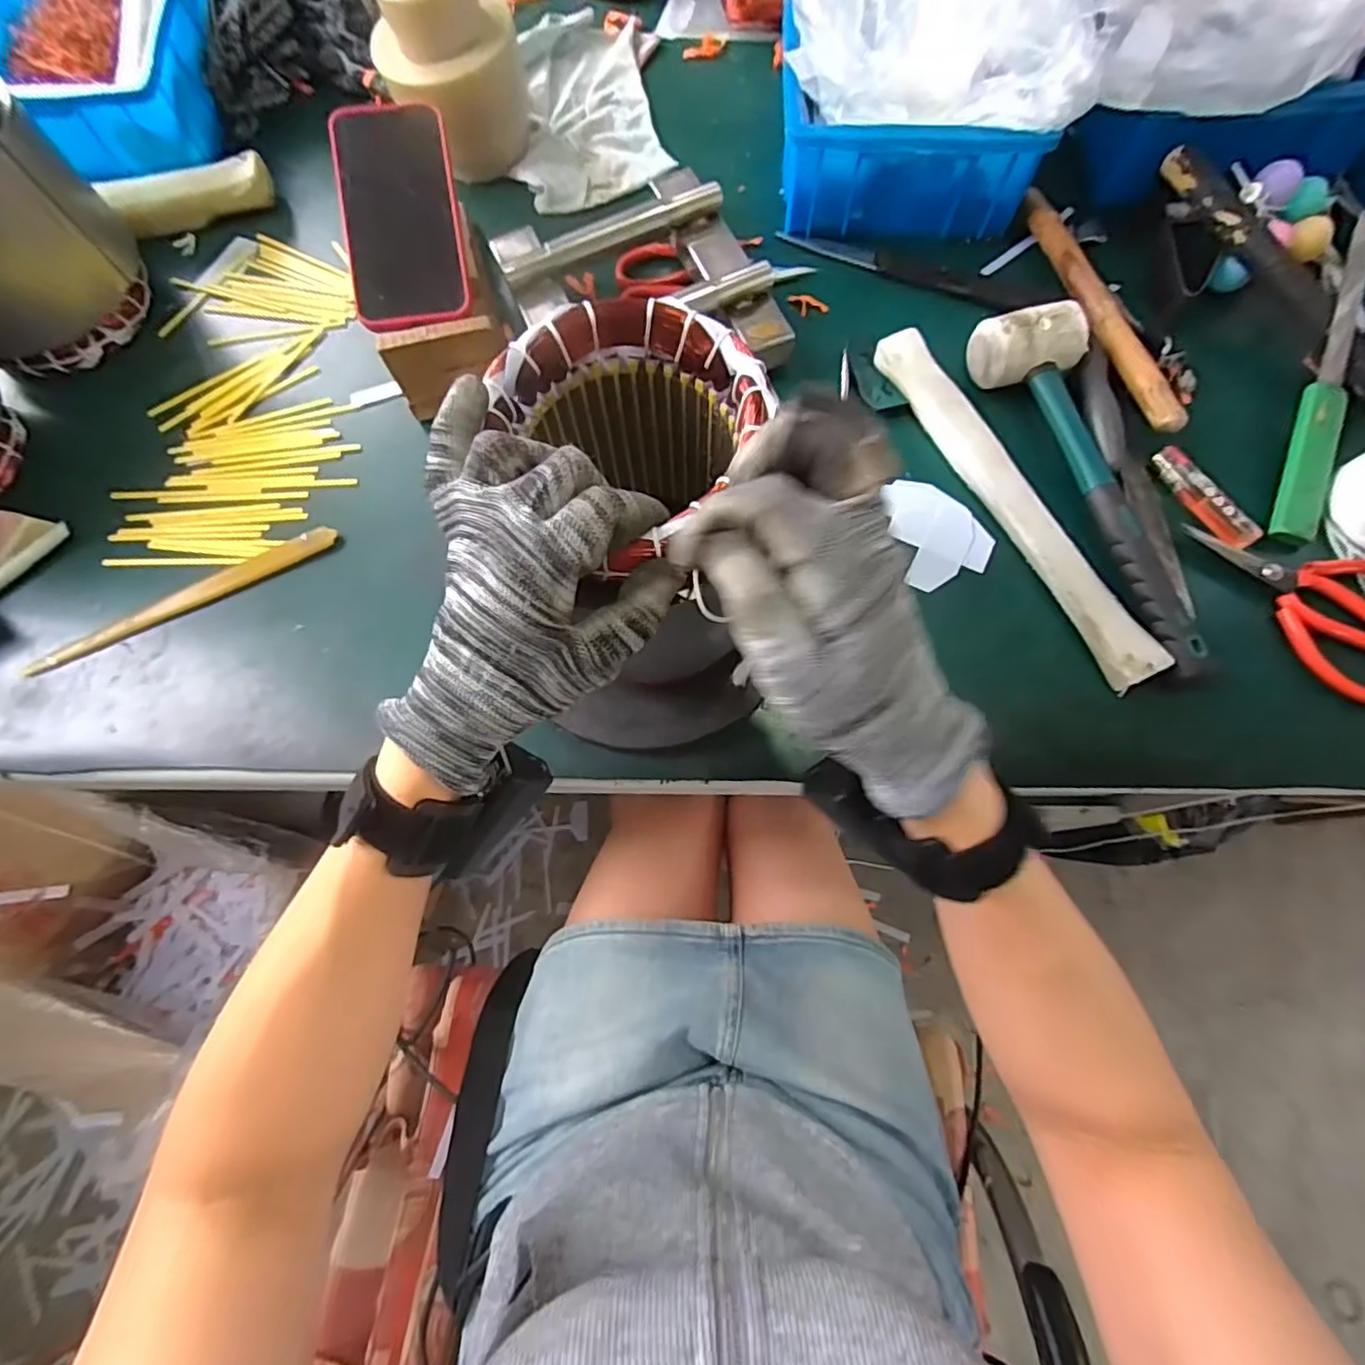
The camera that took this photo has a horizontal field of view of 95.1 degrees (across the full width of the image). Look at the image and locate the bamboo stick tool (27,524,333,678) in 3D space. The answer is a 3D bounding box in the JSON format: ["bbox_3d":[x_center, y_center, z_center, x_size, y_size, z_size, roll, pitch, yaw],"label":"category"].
[{"bbox_3d":[-0.345,-0.060,0.433,0.213,0.007,0.023,-27,73,-8],"label":"bamboo stick tool"}]

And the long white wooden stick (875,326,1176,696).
[{"bbox_3d":[0.223,-0.128,0.428,0.028,0.026,0.295,-25,73,-7],"label":"long white wooden stick"}]

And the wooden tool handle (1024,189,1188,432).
[{"bbox_3d":[0.314,-0.284,0.470,0.028,0.018,0.232,-14,72,-4],"label":"wooden tool handle"}]

